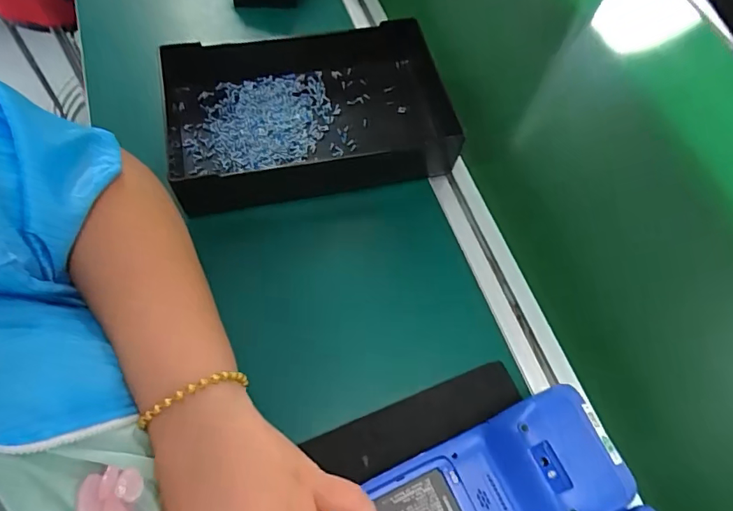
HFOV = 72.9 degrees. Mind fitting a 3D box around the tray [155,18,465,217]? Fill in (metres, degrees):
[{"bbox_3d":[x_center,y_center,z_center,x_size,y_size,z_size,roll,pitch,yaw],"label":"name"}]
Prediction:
[{"bbox_3d":[-0.052,-0.135,0.470,0.266,0.046,0.163,-10,64,-9],"label":"tray"}]

